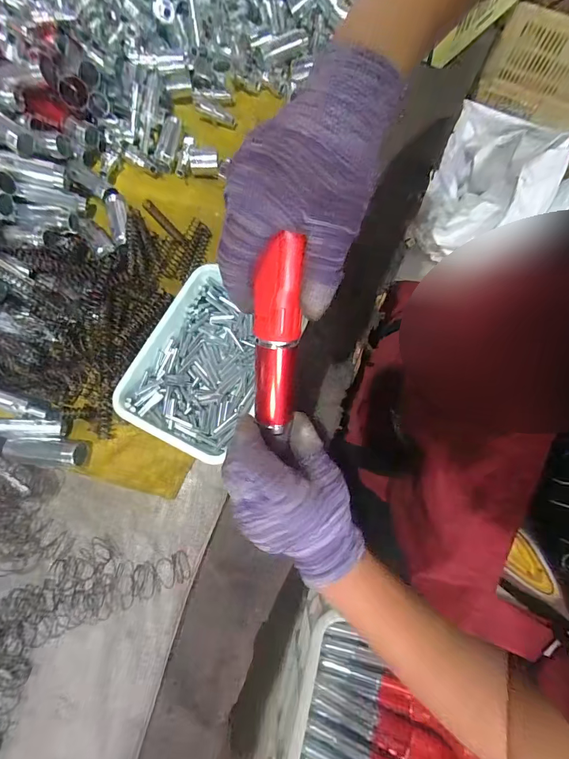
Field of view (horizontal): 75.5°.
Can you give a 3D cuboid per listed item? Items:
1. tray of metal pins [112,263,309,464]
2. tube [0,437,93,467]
[{"bbox_3d":[-0.072,-0.018,0.364,0.128,0.040,0.173,26,75,8],"label":"tray of metal pins"},{"bbox_3d":[-0.226,0.069,0.349,0.074,0.020,0.026,1,74,0],"label":"tube"}]

